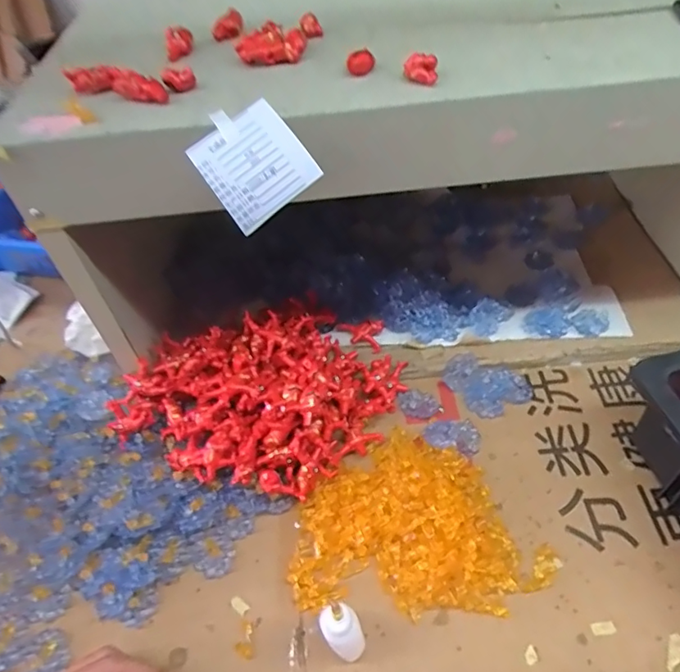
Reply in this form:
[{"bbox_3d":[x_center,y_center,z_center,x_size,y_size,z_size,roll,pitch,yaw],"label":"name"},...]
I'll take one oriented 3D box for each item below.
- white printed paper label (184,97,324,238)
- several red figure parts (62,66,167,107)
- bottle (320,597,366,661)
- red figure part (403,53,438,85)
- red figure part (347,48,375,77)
[{"bbox_3d":[-0.053,-0.104,0.308,0.057,0.064,0.012,-38,10,4],"label":"white printed paper label"},{"bbox_3d":[-0.144,-0.162,0.335,0.076,0.021,0.015,16,53,18],"label":"several red figure parts"},{"bbox_3d":[0.002,0.193,0.341,0.025,0.070,0.024,-12,49,-5],"label":"bottle"},{"bbox_3d":[0.050,-0.165,0.319,0.020,0.014,0.017,4,50,9],"label":"red figure part"},{"bbox_3d":[0.013,-0.173,0.330,0.016,0.016,0.016,0,49,5],"label":"red figure part"}]

